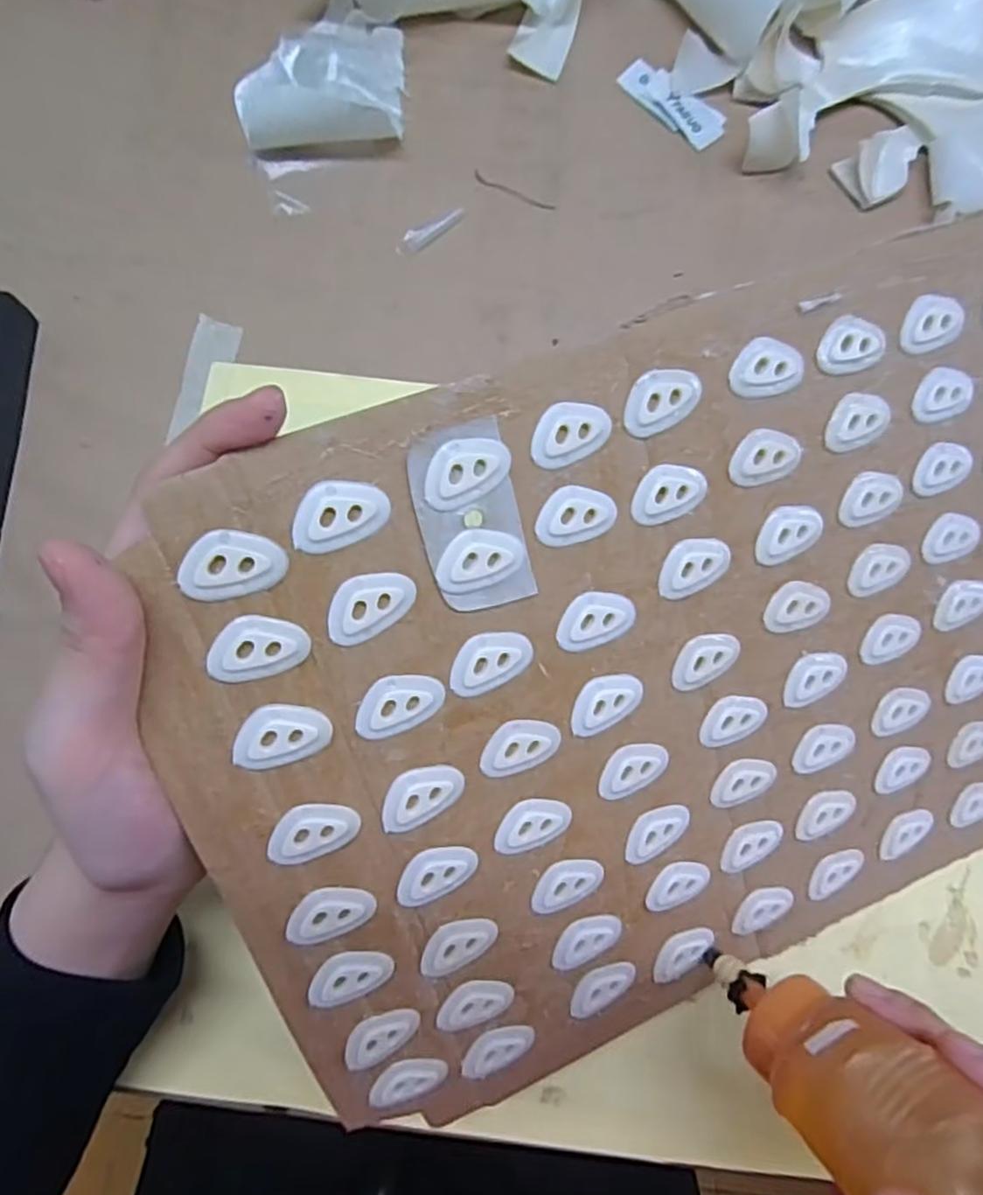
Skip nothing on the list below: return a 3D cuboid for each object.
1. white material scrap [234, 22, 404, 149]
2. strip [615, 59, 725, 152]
[{"bbox_3d":[-0.090,-0.269,0.357,0.085,0.031,0.086,-1,77,-1],"label":"white material scrap"},{"bbox_3d":[0.098,-0.271,0.377,0.063,0.004,0.024,42,80,8],"label":"strip"}]

